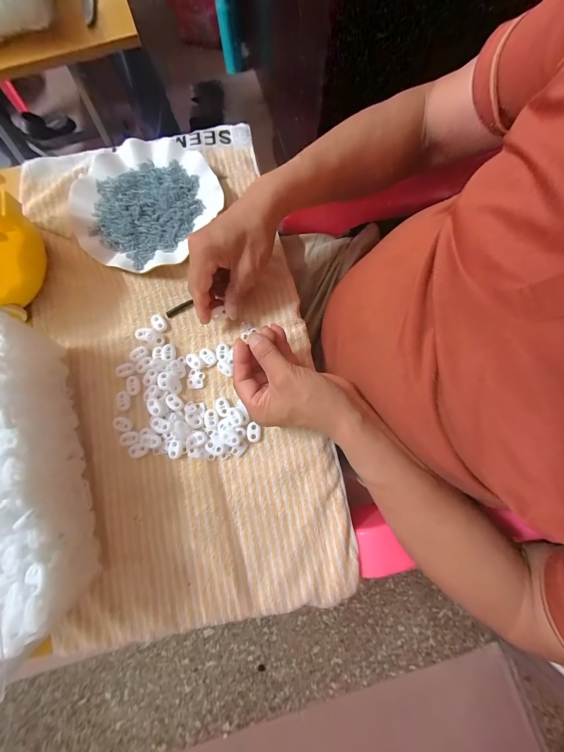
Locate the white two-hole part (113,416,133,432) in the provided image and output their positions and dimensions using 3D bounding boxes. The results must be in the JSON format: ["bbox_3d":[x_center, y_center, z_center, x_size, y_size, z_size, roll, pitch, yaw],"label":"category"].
[{"bbox_3d":[-0.179,0.055,0.323,0.021,0.005,0.014,25,81,6],"label":"white two-hole part"}]

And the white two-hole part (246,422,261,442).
[{"bbox_3d":[-0.031,0.062,0.319,0.015,0.004,0.021,1,79,1],"label":"white two-hole part"}]

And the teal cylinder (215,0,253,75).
[{"bbox_3d":[-0.165,-1.181,0.991,0.099,0.238,0.081,-7,79,0],"label":"teal cylinder"}]

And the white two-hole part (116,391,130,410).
[{"bbox_3d":[-0.182,0.028,0.328,0.015,0.004,0.021,-6,79,0],"label":"white two-hole part"}]

